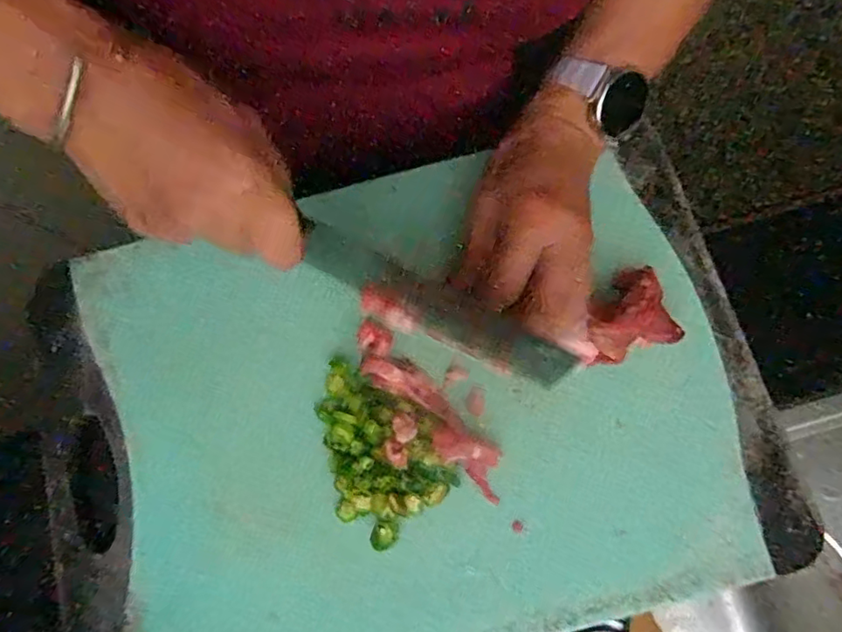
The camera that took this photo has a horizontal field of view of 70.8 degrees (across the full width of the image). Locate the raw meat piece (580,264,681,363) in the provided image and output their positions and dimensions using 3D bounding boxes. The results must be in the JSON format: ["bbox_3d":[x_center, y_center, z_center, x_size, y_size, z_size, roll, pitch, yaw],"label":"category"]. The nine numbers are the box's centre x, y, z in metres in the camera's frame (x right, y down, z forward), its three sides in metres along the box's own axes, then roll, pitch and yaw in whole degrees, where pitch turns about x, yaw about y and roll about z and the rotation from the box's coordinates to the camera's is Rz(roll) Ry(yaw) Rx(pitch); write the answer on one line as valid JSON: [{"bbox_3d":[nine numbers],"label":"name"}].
[{"bbox_3d":[0.120,0.000,0.346,0.057,0.039,0.050,-28,78,-8],"label":"raw meat piece"}]

